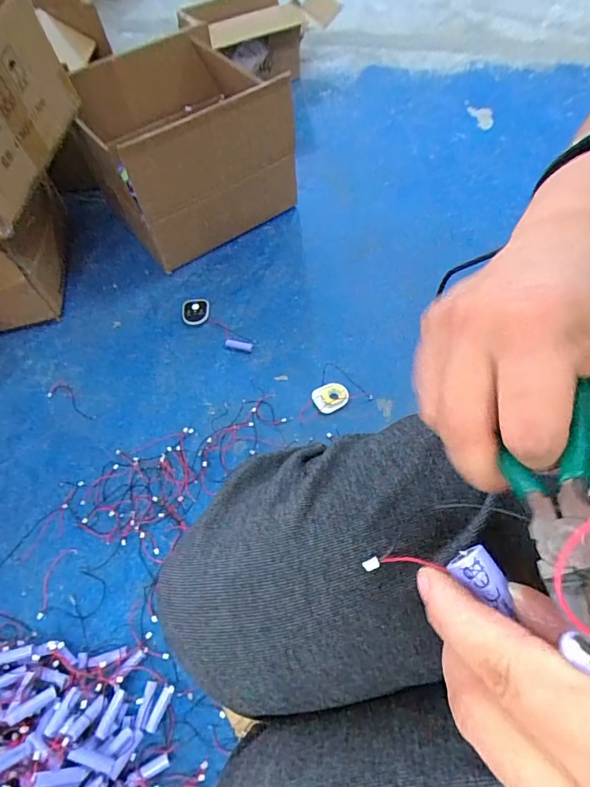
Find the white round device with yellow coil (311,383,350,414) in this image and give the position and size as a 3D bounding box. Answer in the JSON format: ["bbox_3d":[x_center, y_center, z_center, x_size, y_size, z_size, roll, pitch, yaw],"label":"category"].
[{"bbox_3d":[0.059,0.004,0.794,0.060,0.010,0.056,-24,60,-12],"label":"white round device with yellow coil"}]

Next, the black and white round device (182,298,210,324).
[{"bbox_3d":[-0.192,-0.161,0.904,0.051,0.013,0.055,-1,58,2],"label":"black and white round device"}]

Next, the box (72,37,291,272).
[{"bbox_3d":[-0.231,-0.519,0.968,0.382,0.279,0.374,-28,61,-14],"label":"box"}]

